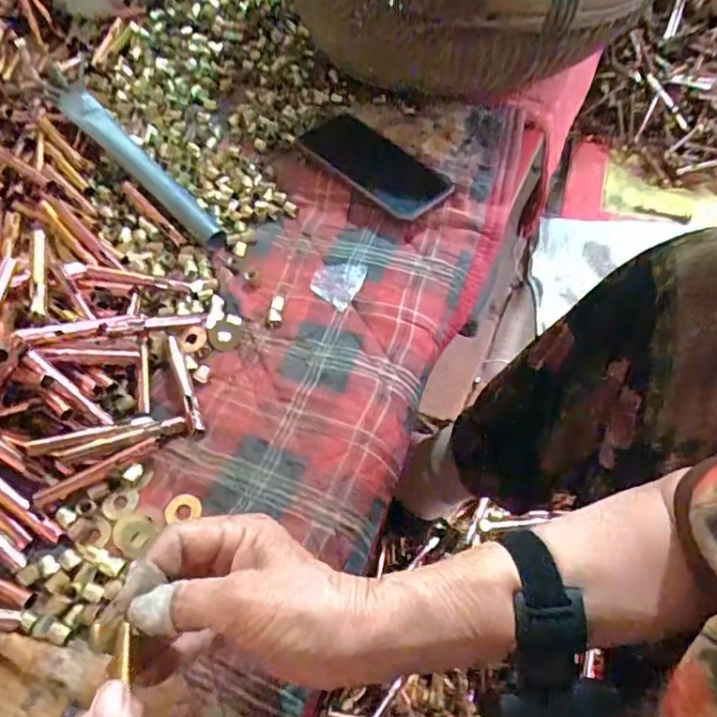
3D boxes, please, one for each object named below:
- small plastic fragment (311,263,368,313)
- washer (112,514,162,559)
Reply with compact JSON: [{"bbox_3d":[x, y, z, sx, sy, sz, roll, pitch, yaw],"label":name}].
[{"bbox_3d":[-0.018,-0.069,0.515,0.040,0.005,0.048,24,59,15],"label":"small plastic fragment"},{"bbox_3d":[-0.152,0.119,0.394,0.028,0.004,0.028,9,56,6],"label":"washer"}]

